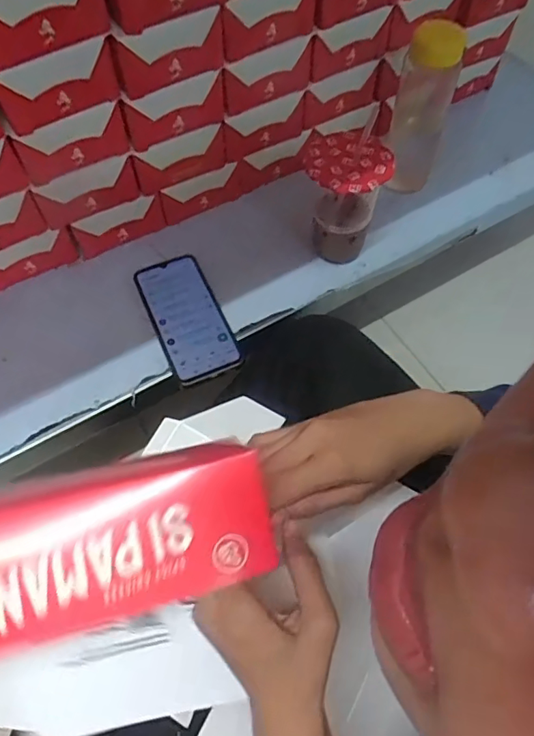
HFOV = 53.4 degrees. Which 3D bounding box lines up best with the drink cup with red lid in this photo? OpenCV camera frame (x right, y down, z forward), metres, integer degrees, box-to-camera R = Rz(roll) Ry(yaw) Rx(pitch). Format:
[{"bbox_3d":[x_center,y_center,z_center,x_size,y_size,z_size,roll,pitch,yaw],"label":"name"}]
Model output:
[{"bbox_3d":[0.088,-0.185,0.612,0.080,0.144,0.083,0,60,0],"label":"drink cup with red lid"}]

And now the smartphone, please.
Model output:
[{"bbox_3d":[-0.090,-0.059,0.608,0.079,0.011,0.166,-23,71,-13],"label":"smartphone"}]

